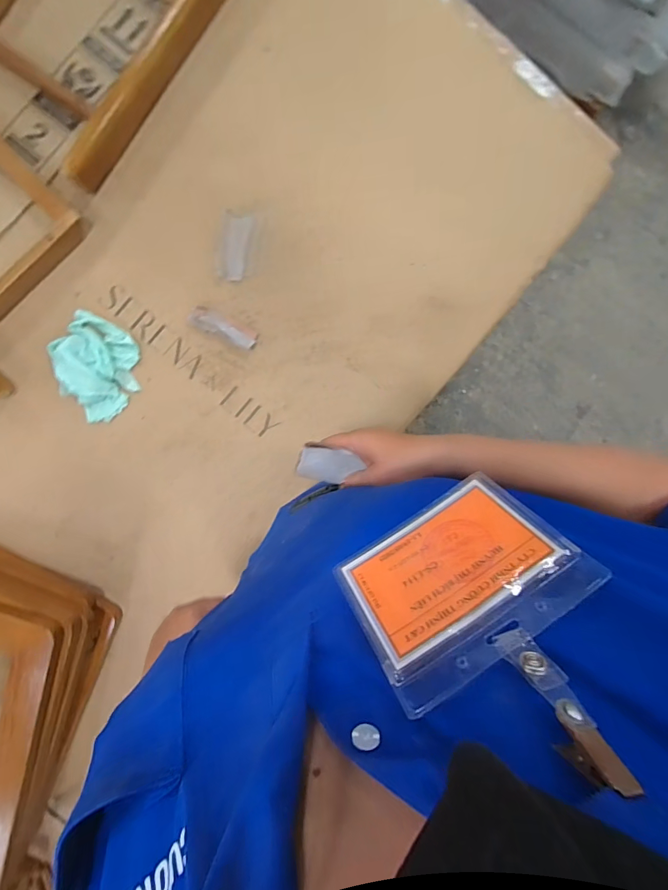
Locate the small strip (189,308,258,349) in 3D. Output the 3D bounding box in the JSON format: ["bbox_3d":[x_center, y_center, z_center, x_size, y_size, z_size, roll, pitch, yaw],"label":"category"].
[{"bbox_3d":[-0.192,-0.206,0.716,0.117,0.018,0.036,23,91,-4],"label":"small strip"}]

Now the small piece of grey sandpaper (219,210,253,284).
[{"bbox_3d":[-0.175,-0.347,0.716,0.047,0.009,0.110,13,92,-4],"label":"small piece of grey sandpaper"}]

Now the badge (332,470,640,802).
[{"bbox_3d":[0.064,0.071,0.177,0.098,0.128,0.009,-33,126,-3],"label":"badge"}]

